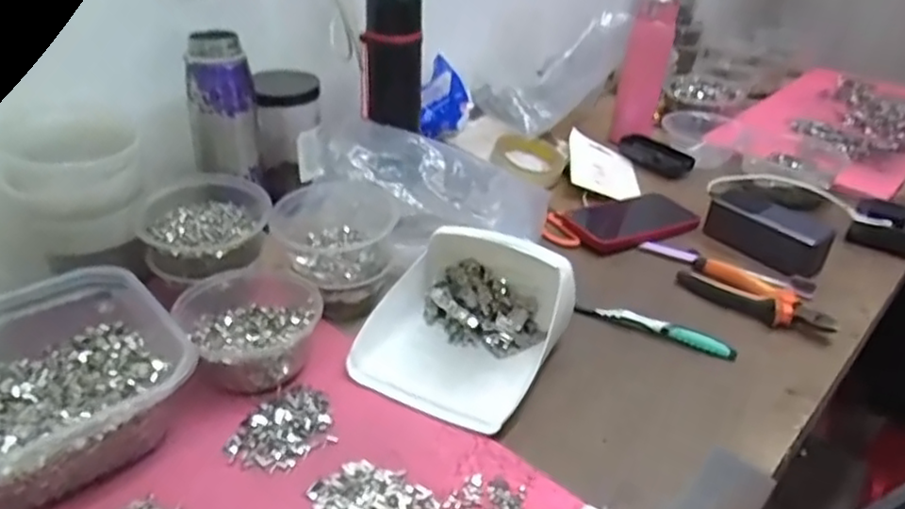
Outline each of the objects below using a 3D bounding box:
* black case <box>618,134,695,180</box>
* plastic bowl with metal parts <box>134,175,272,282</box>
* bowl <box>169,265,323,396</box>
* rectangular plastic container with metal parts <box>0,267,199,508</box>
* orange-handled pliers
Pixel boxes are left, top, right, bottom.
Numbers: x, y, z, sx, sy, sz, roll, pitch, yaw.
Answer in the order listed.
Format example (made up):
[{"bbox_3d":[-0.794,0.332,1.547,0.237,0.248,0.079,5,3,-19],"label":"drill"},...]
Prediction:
[{"bbox_3d":[0.297,-0.148,0.976,0.108,0.029,0.066,29,40,35],"label":"black case"},{"bbox_3d":[-0.228,-0.028,0.627,0.112,0.047,0.120,0,32,-5],"label":"plastic bowl with metal parts"},{"bbox_3d":[-0.169,0.060,0.568,0.111,0.048,0.131,-15,37,-27],"label":"bowl"},{"bbox_3d":[-0.294,0.094,0.481,0.170,0.077,0.171,-24,41,-36],"label":"rectangular plastic container with metal parts"},{"bbox_3d":[0.311,0.043,0.686,0.150,0.022,0.061,29,40,34],"label":"orange-handled pliers"}]

